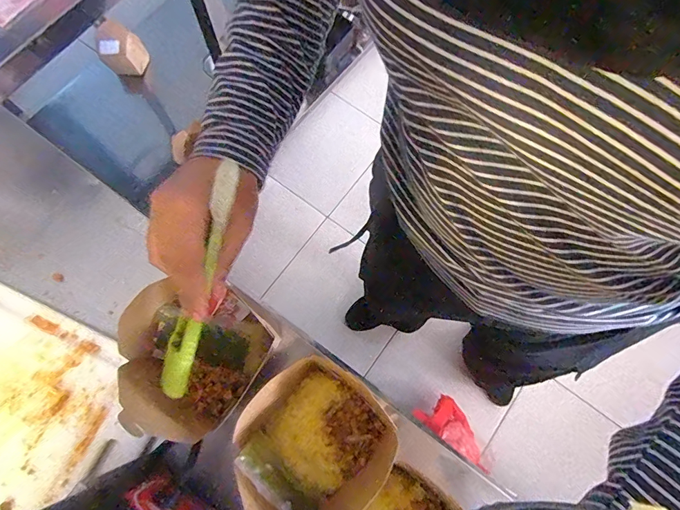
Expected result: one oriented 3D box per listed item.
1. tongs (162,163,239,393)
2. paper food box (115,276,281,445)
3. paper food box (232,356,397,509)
[{"bbox_3d":[-0.108,0.028,0.318,0.031,0.021,0.204,31,116,12],"label":"tongs"},{"bbox_3d":[-0.133,0.090,0.379,0.104,0.092,0.130,32,76,6],"label":"paper food box"},{"bbox_3d":[-0.018,0.165,0.369,0.102,0.083,0.117,42,77,9],"label":"paper food box"}]

